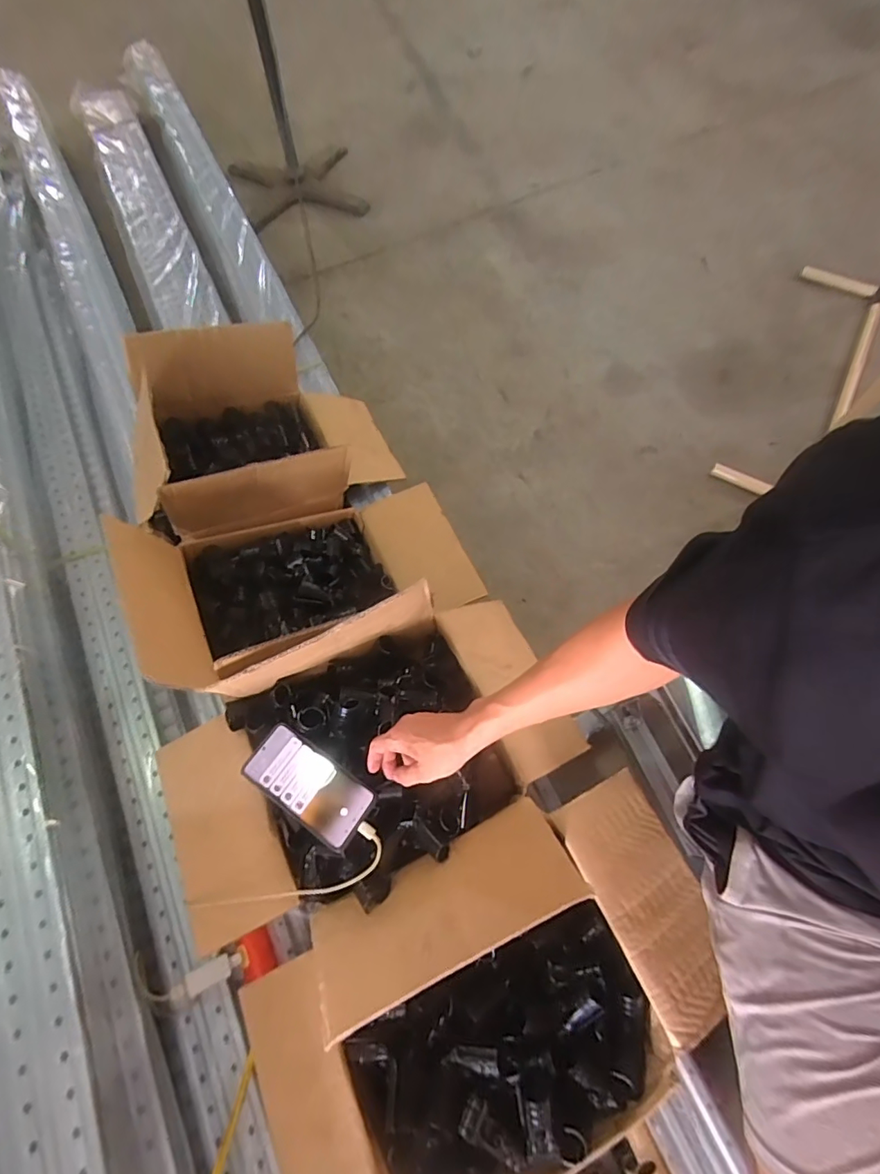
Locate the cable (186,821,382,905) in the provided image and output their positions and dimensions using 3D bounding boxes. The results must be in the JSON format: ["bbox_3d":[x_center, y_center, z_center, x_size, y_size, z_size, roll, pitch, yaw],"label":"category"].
[{"bbox_3d":[-0.188,0.342,0.601,0.254,0.020,0.063,-19,66,7],"label":"cable"}]

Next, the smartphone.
[{"bbox_3d":[-0.162,0.238,0.621,0.164,0.014,0.077,28,60,18],"label":"smartphone"}]

